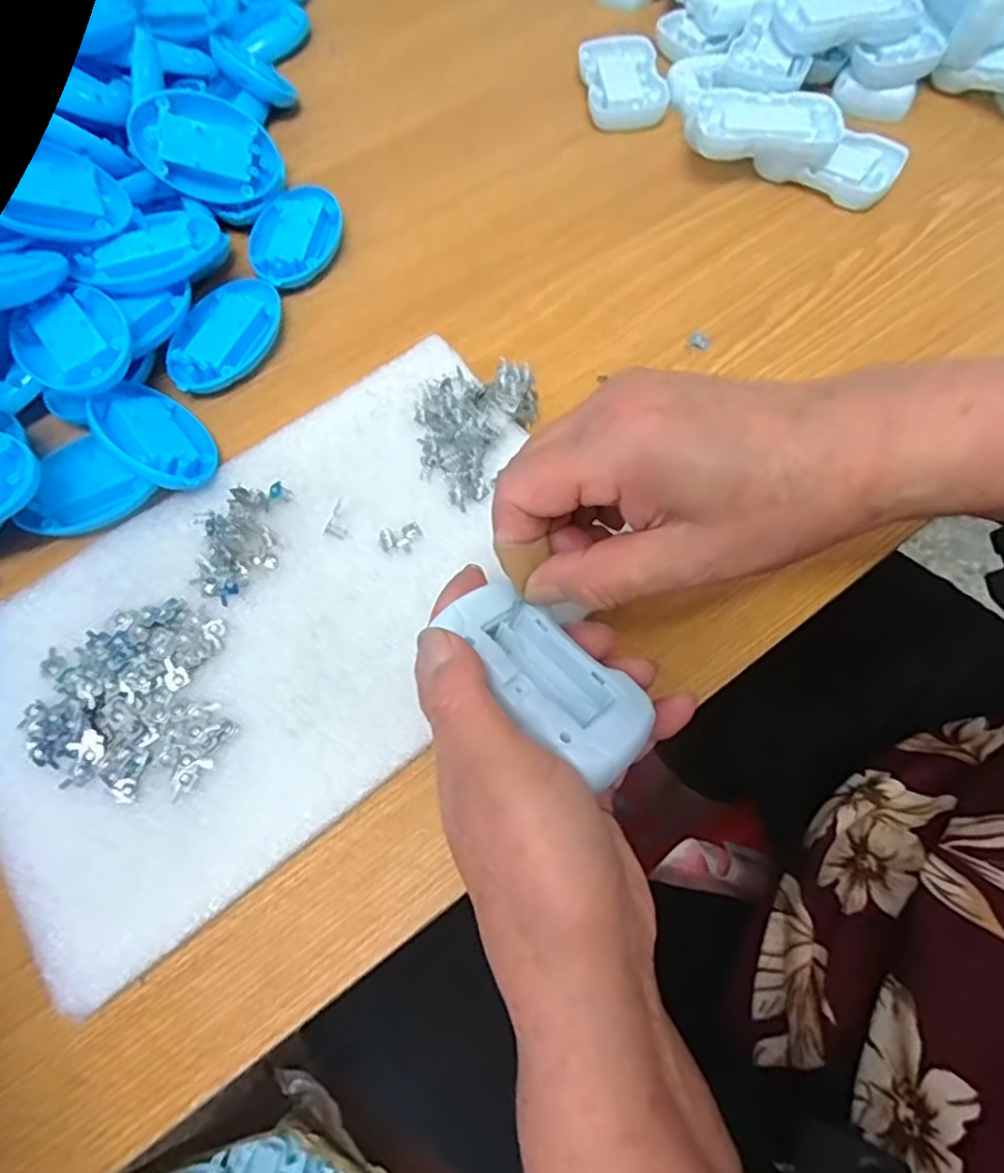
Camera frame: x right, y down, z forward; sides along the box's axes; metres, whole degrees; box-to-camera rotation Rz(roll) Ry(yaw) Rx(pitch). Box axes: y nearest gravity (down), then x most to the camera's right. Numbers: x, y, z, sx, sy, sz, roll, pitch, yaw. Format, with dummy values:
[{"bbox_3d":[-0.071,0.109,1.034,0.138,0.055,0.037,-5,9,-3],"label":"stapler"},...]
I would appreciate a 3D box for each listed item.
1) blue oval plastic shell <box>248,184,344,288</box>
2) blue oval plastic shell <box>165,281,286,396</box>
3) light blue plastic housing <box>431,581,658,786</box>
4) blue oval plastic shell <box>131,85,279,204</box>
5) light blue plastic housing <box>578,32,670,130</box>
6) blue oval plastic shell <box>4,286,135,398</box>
[{"bbox_3d":[-0.132,-0.222,0.418,0.054,0.017,0.082,-1,65,2],"label":"blue oval plastic shell"},{"bbox_3d":[-0.159,-0.145,0.387,0.051,0.020,0.081,17,67,10],"label":"blue oval plastic shell"},{"bbox_3d":[0.014,0.036,0.245,0.080,0.021,0.042,41,46,18],"label":"light blue plastic housing"},{"bbox_3d":[-0.183,-0.271,0.408,0.082,0.055,0.018,-3,23,-14],"label":"blue oval plastic shell"},{"bbox_3d":[0.088,-0.366,0.476,0.054,0.019,0.086,-5,65,0],"label":"light blue plastic housing"},{"bbox_3d":[-0.219,-0.126,0.336,0.054,0.014,0.069,-34,68,-17],"label":"blue oval plastic shell"}]

